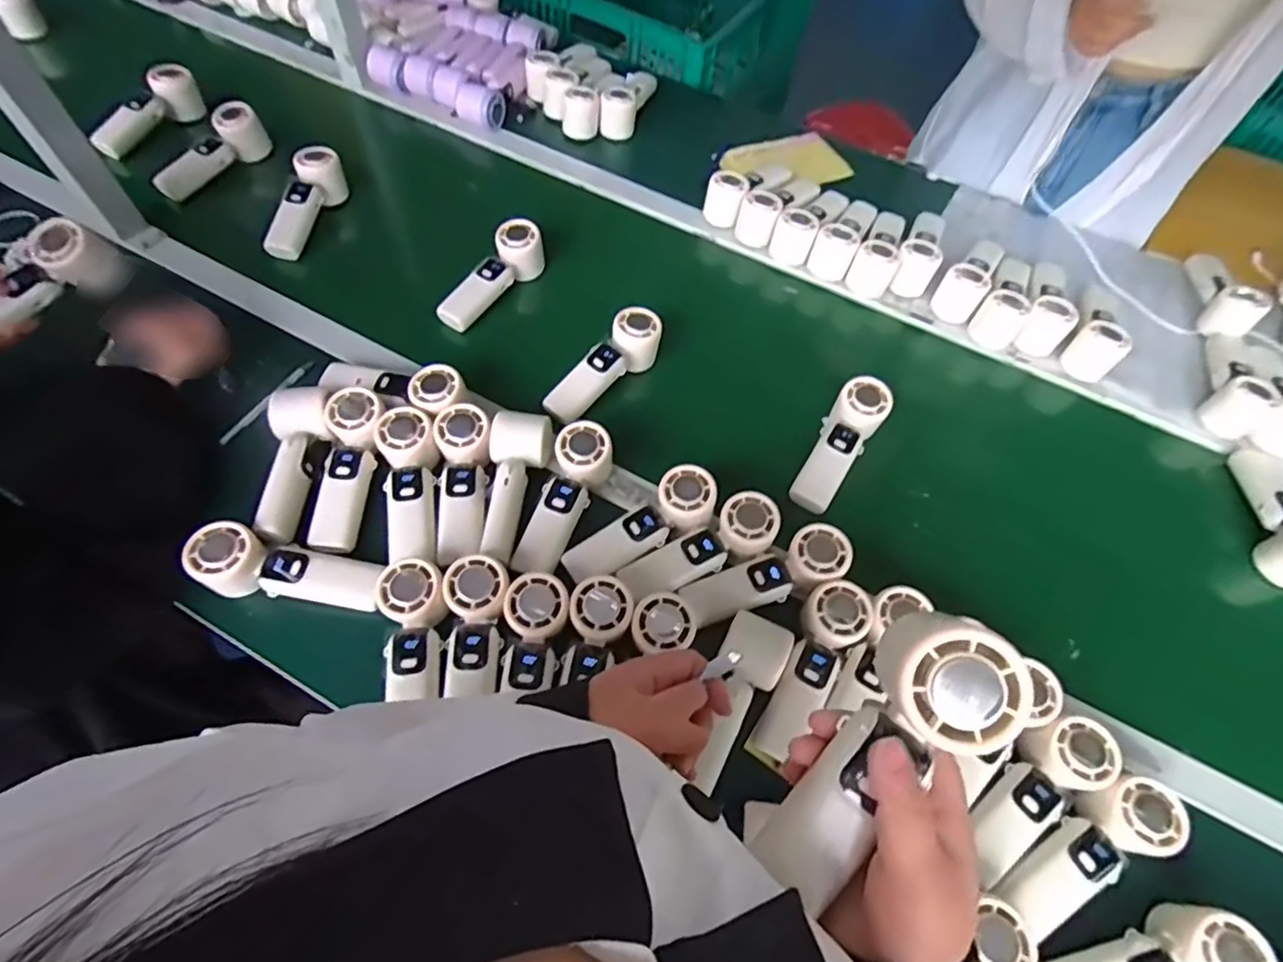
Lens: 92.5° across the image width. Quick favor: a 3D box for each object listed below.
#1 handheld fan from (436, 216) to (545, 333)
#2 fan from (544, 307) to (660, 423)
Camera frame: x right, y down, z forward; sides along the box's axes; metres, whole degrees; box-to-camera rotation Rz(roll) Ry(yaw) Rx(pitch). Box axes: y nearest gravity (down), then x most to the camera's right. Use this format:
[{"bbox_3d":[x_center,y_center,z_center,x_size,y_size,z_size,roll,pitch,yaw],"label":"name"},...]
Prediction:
[{"bbox_3d":[-0.189,-0.256,0.764,0.046,0.056,0.163,33,63,14],"label":"handheld fan"},{"bbox_3d":[-0.043,-0.131,0.719,0.051,0.042,0.167,41,78,18],"label":"fan"}]

